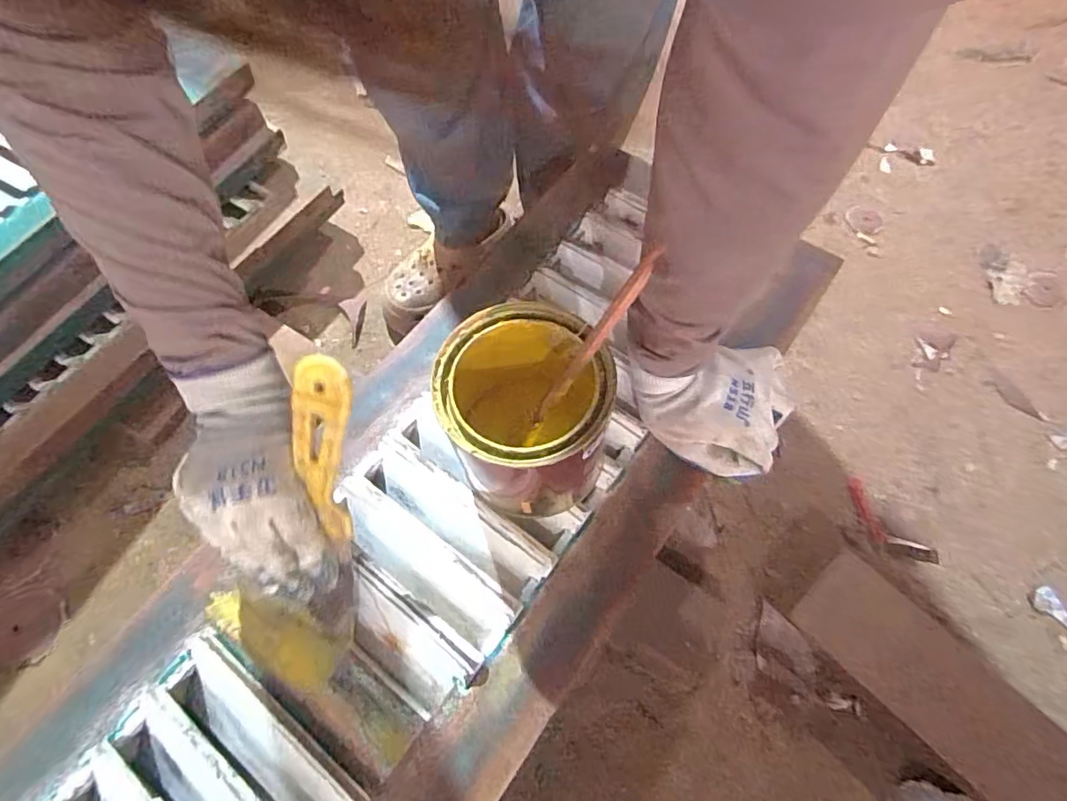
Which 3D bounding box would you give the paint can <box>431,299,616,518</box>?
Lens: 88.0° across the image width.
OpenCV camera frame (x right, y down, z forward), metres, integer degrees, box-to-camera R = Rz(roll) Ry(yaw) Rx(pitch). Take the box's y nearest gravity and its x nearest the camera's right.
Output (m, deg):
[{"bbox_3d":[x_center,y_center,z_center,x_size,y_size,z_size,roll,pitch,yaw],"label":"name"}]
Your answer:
[{"bbox_3d":[-0.005,0.014,0.391,0.106,0.124,0.119,-29,69,-12],"label":"paint can"}]

